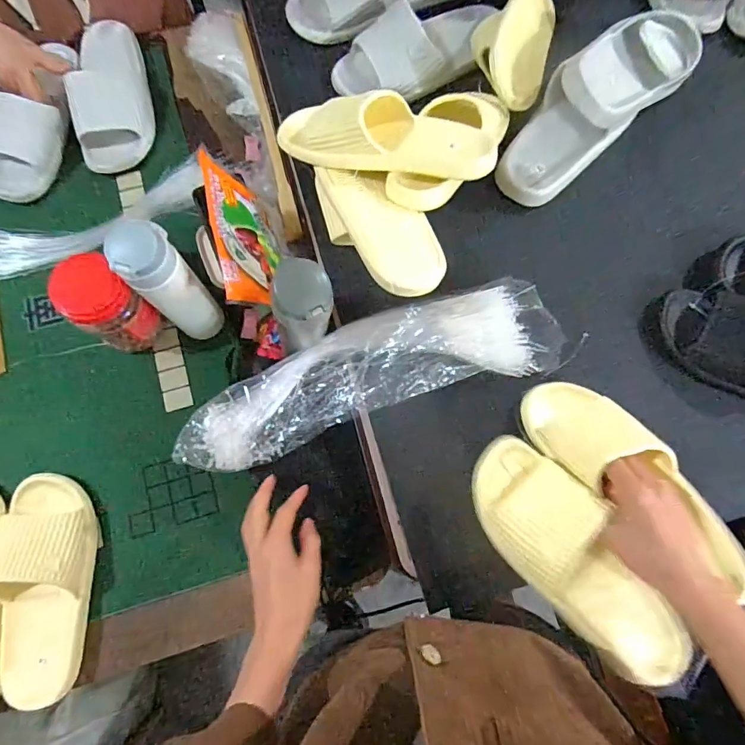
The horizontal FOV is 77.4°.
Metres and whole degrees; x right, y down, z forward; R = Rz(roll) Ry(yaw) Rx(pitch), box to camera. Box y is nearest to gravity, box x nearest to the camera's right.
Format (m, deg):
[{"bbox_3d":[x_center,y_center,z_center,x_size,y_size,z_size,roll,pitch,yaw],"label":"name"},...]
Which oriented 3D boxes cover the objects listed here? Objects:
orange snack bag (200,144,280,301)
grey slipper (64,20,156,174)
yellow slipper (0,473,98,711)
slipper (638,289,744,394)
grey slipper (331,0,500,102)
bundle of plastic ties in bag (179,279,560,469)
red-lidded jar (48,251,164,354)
[{"bbox_3d":[-0.149,-0.163,0.557,0.022,0.107,0.171,-25,77,29],"label":"orange snack bag"},{"bbox_3d":[-0.427,-0.448,0.751,0.111,0.070,0.240,-12,76,-3],"label":"grey slipper"},{"bbox_3d":[-0.408,0.261,0.568,0.108,0.065,0.268,-4,76,-2],"label":"yellow slipper"},{"bbox_3d":[0.468,-0.021,0.552,0.273,0.067,0.110,27,77,6],"label":"slipper"},{"bbox_3d":[0.060,-0.451,0.645,0.231,0.066,0.093,-23,77,-6],"label":"grey slipper"},{"bbox_3d":[-0.009,0.002,0.545,0.440,0.068,0.122,-16,77,-5],"label":"bundle of plastic ties in bag"},{"bbox_3d":[-0.339,-0.082,0.606,0.076,0.147,0.073,0,76,-1],"label":"red-lidded jar"}]

